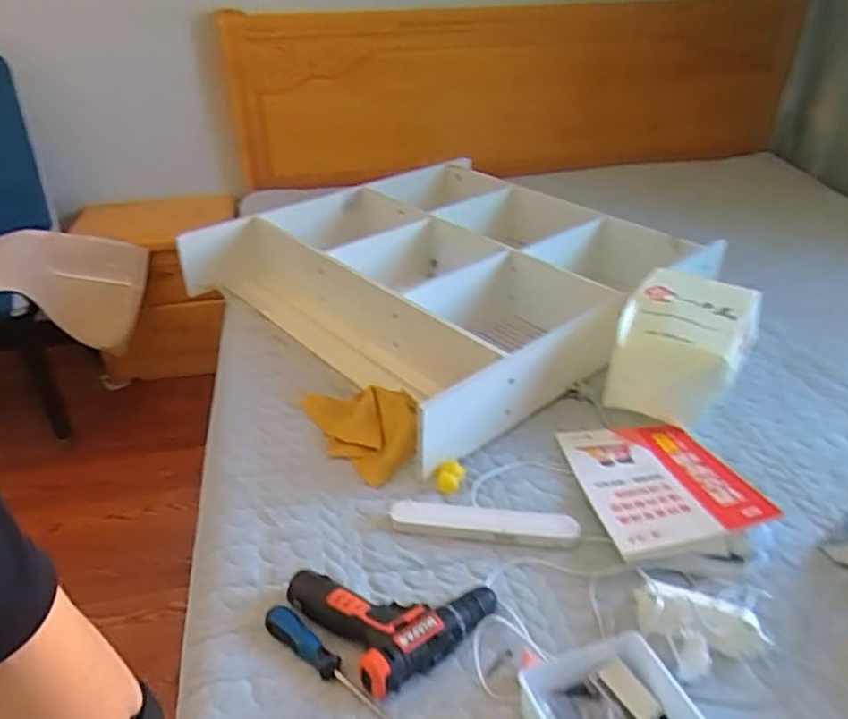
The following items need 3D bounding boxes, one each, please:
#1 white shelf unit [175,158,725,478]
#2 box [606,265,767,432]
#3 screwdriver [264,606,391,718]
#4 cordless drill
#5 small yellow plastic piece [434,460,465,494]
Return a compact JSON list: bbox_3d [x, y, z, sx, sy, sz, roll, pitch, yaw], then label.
[{"bbox_3d":[0.016,-0.216,1.387,0.779,0.153,0.871,-27,39,-33],"label":"white shelf unit"},{"bbox_3d":[0.442,-0.015,1.100,0.189,0.170,0.255,18,37,30],"label":"box"},{"bbox_3d":[-0.099,0.333,0.693,0.194,0.025,0.030,19,38,32],"label":"screwdriver"},{"bbox_3d":[-0.037,0.287,0.758,0.181,0.055,0.177,-26,38,-32],"label":"cordless drill"},{"bbox_3d":[0.038,0.175,0.950,0.037,0.027,0.044,14,36,26],"label":"small yellow plastic piece"}]

